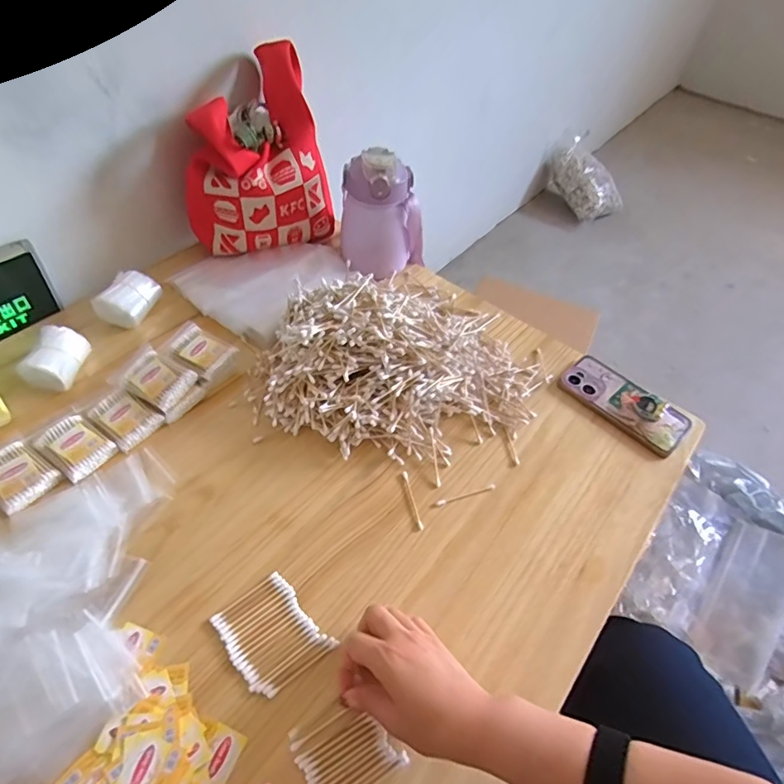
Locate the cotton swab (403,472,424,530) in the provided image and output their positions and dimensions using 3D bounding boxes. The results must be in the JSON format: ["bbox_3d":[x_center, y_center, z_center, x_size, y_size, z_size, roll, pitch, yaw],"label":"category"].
[{"bbox_3d":[0.023,0.119,0.569,0.007,0.004,0.072,-8,51,-11],"label":"cotton swab"}]

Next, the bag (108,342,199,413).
[{"bbox_3d":[-0.287,-0.017,0.622,0.087,0.025,0.060,28,53,18],"label":"bag"}]

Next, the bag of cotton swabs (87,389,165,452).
[{"bbox_3d":[-0.310,0.028,0.598,0.076,0.011,0.054,34,55,22],"label":"bag of cotton swabs"}]

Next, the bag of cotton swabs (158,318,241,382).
[{"bbox_3d":[-0.245,-0.053,0.652,0.089,0.016,0.058,27,53,17],"label":"bag of cotton swabs"}]

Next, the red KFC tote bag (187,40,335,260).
[{"bbox_3d":[-0.211,-0.359,0.781,0.216,0.213,0.189,-13,52,-15],"label":"red KFC tote bag"}]

